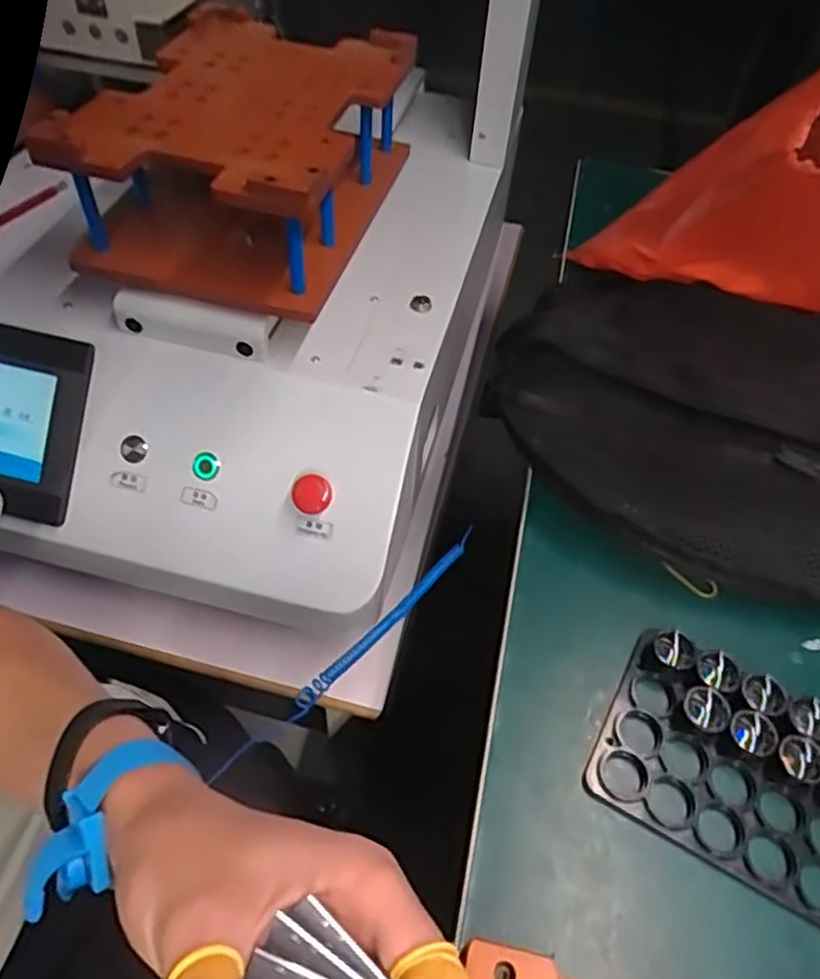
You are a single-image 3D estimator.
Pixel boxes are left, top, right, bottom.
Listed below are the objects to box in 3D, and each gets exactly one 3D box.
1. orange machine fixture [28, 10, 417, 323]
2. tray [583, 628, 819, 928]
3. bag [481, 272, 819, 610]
[{"bbox_3d":[-0.126,-0.258,0.549,0.190,0.114,0.244,14,52,6],"label":"orange machine fixture"},{"bbox_3d":[0.191,0.147,0.331,0.194,0.015,0.096,26,53,16],"label":"tray"},{"bbox_3d":[0.204,-0.049,0.470,0.306,0.055,0.257,16,51,9],"label":"bag"}]

